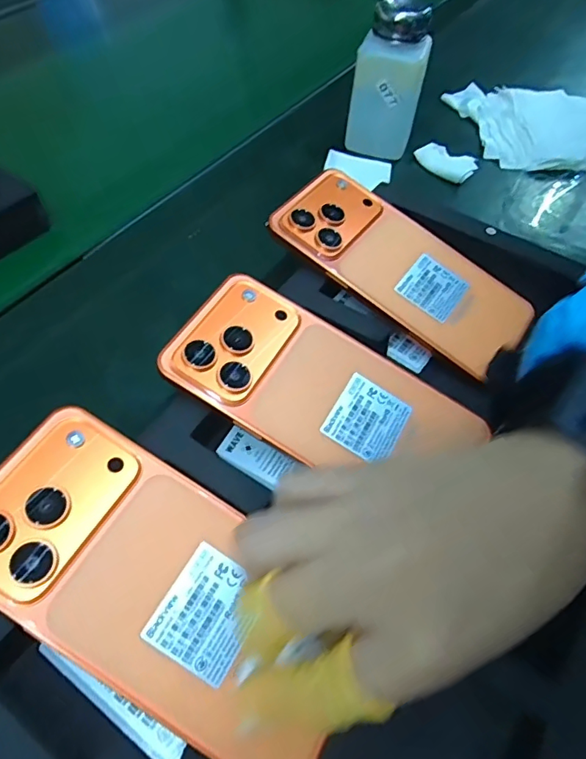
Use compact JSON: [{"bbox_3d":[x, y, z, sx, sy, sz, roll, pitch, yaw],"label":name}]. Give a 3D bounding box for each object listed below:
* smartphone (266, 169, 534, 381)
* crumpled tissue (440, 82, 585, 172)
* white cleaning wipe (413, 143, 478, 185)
[{"bbox_3d":[0.068,-0.070,0.295,0.158,0.006,0.078,38,62,6],"label":"smartphone"},{"bbox_3d":[0.228,-0.241,0.449,0.125,0.021,0.151,-7,56,-7],"label":"crumpled tissue"},{"bbox_3d":[0.129,-0.184,0.409,0.025,0.016,0.054,-25,60,-19],"label":"white cleaning wipe"}]

